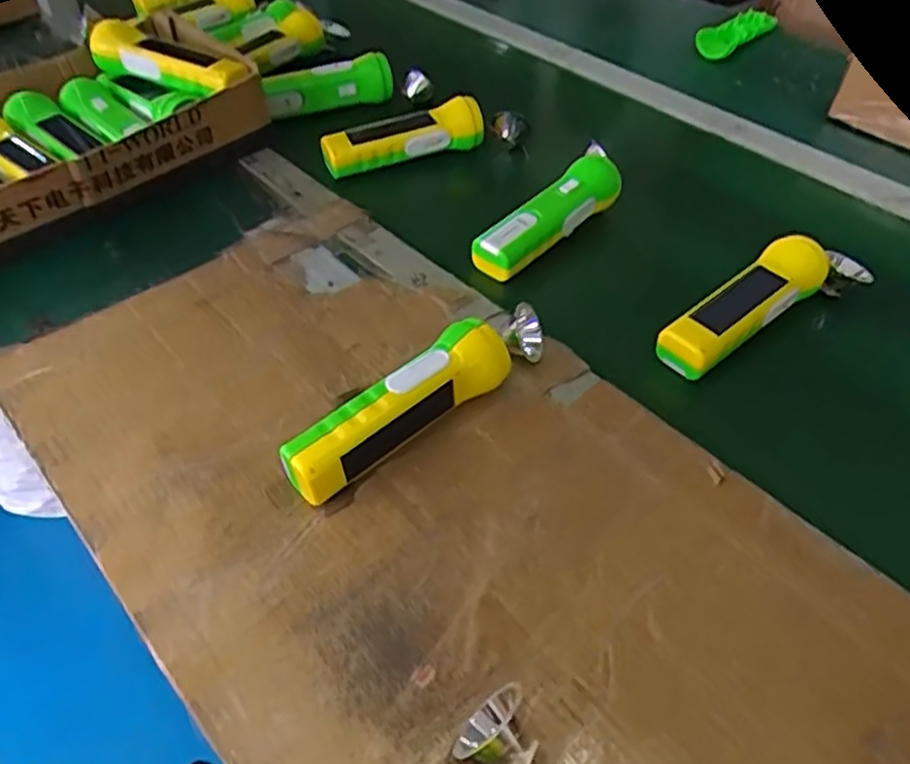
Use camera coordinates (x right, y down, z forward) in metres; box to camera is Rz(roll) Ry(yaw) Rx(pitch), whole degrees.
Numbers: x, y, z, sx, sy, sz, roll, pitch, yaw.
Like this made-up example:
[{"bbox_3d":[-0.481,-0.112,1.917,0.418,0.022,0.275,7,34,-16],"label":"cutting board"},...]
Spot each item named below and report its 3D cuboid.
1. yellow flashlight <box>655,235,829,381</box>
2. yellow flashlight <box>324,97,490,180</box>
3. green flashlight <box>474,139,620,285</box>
[{"bbox_3d":[0.228,-0.064,0.554,0.162,0.047,0.043,-29,53,-26],"label":"yellow flashlight"},{"bbox_3d":[-0.055,-0.261,0.747,0.172,0.053,0.047,-16,48,-16],"label":"yellow flashlight"},{"bbox_3d":[0.096,-0.158,0.650,0.050,0.038,0.197,31,53,26],"label":"green flashlight"}]

